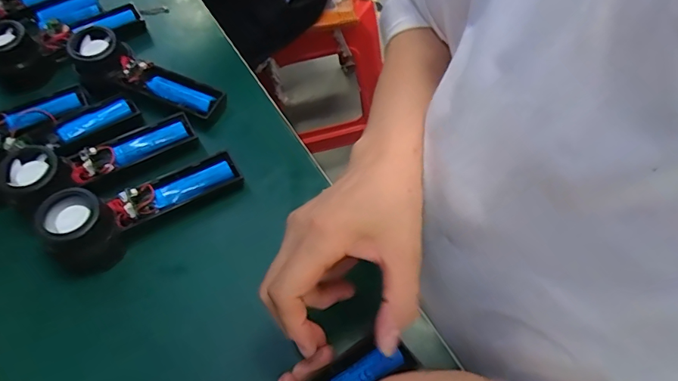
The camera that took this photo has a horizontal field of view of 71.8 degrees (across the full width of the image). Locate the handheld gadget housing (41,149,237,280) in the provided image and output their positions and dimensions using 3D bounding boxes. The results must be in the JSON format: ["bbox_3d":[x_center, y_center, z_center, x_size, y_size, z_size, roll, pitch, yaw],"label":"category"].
[{"bbox_3d":[-0.161,0.009,0.392,0.155,0.053,0.047,-28,62,-13],"label":"handheld gadget housing"}]

